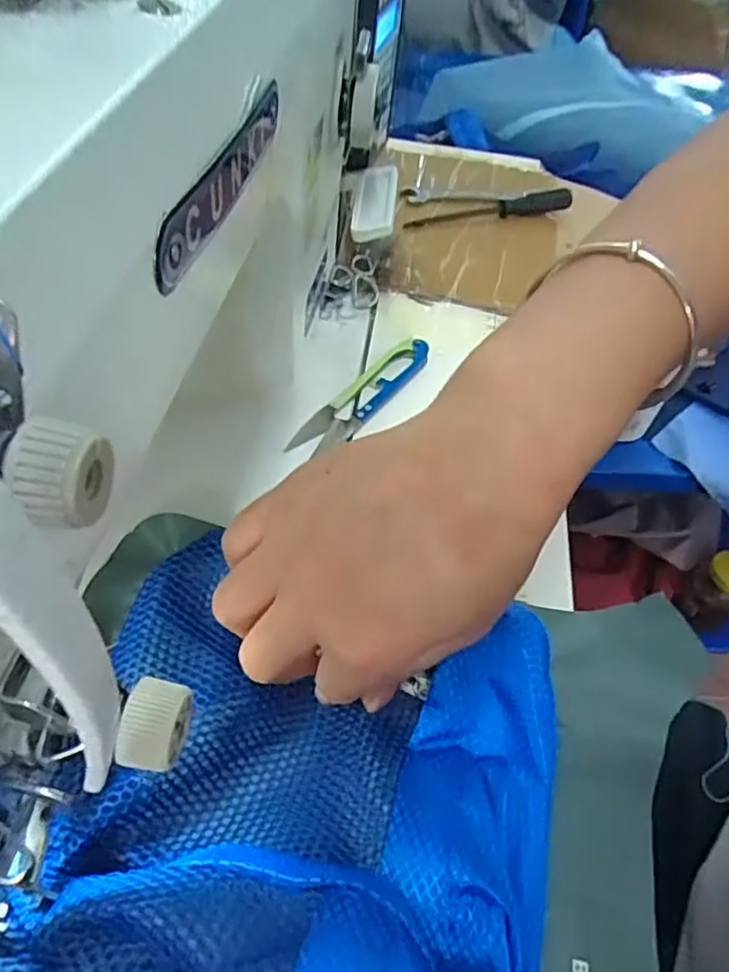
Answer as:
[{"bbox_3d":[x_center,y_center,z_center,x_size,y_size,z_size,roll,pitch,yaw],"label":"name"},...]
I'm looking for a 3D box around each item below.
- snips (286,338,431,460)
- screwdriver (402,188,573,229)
[{"bbox_3d":[0.001,-0.055,0.397,0.027,0.010,0.112,35,56,21],"label":"snips"},{"bbox_3d":[0.095,-0.216,0.522,0.142,0.015,0.017,-13,53,-16],"label":"screwdriver"}]

